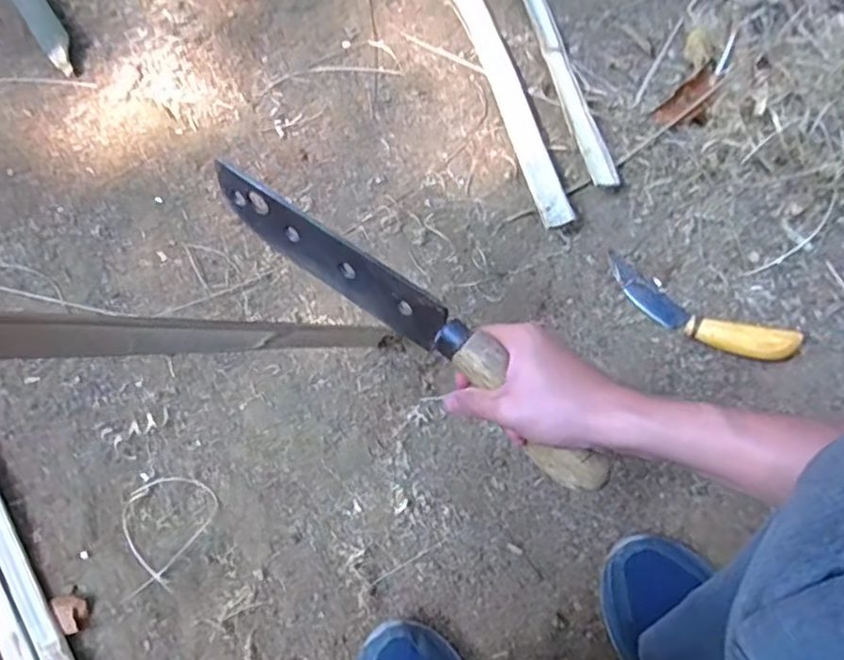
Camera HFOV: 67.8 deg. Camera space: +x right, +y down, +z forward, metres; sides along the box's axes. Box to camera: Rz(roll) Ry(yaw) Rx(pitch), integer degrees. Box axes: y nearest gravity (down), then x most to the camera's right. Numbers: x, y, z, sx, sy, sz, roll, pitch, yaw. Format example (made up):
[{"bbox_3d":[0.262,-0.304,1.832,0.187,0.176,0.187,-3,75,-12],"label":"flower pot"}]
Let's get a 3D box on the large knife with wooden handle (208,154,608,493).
[{"bbox_3d":[-0.007,-0.006,0.476,0.365,0.066,0.029,39,72,4],"label":"large knife with wooden handle"}]

